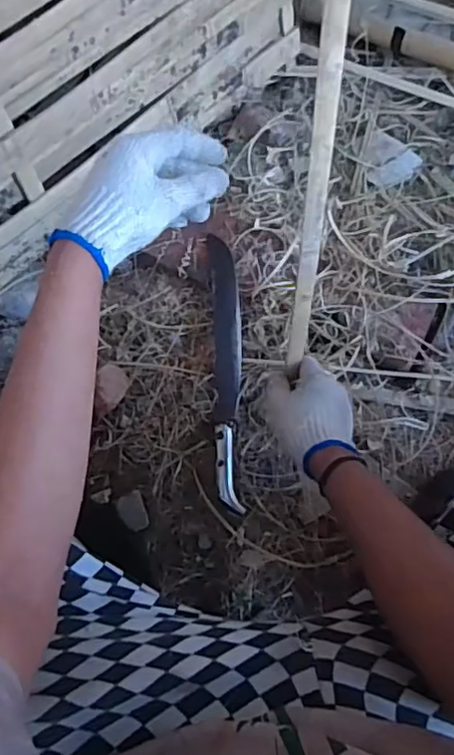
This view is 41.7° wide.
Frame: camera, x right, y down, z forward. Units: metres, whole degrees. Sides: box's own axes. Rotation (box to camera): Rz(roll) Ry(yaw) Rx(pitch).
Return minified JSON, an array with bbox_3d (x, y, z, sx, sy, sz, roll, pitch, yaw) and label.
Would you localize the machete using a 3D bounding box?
[{"bbox_3d":[0.002,-0.016,0.843,0.041,0.038,0.400,-2,69,-1],"label":"machete"}]

